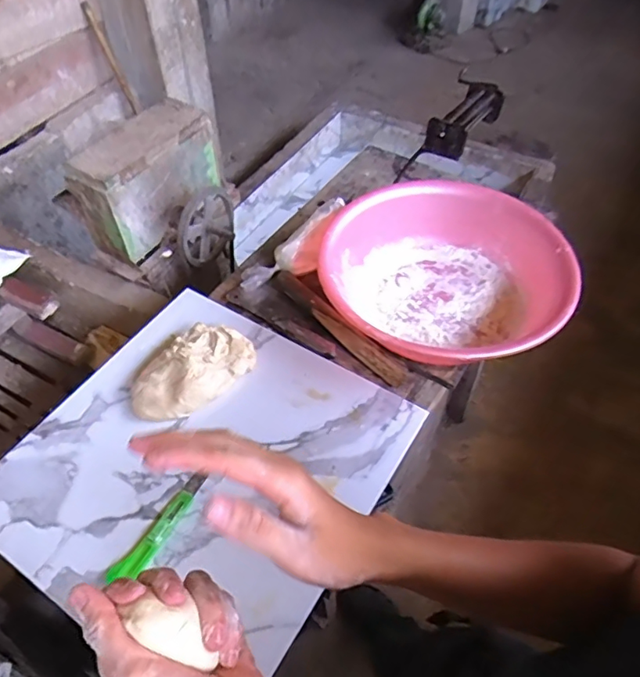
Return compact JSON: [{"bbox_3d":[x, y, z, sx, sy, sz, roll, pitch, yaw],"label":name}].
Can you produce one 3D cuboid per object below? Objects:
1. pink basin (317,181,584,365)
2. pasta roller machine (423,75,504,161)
[{"bbox_3d":[0.210,-0.106,0.933,0.394,0.145,0.409,0,51,0],"label":"pink basin"},{"bbox_3d":[0.258,-0.404,0.974,0.081,0.064,0.196,26,55,20],"label":"pasta roller machine"}]

